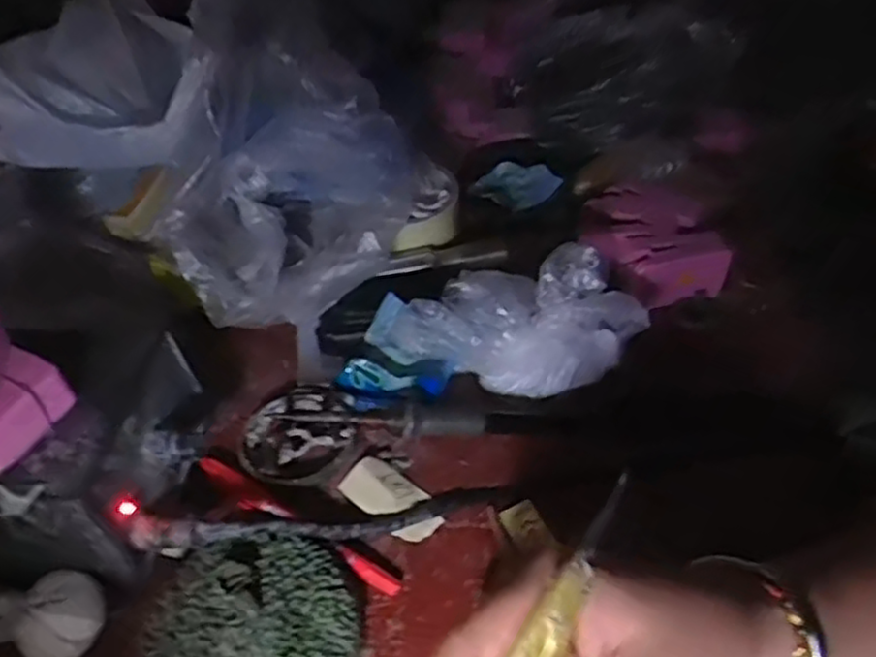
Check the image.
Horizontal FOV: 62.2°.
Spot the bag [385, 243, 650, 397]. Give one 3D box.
[{"bbox_3d":[0.052,-0.001,0.467,0.160,0.062,0.071,-3,47,-2],"label":"bag"}]

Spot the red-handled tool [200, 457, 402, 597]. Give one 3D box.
[{"bbox_3d":[-0.081,0.108,0.404,0.140,0.011,0.013,25,52,22],"label":"red-handled tool"}]

